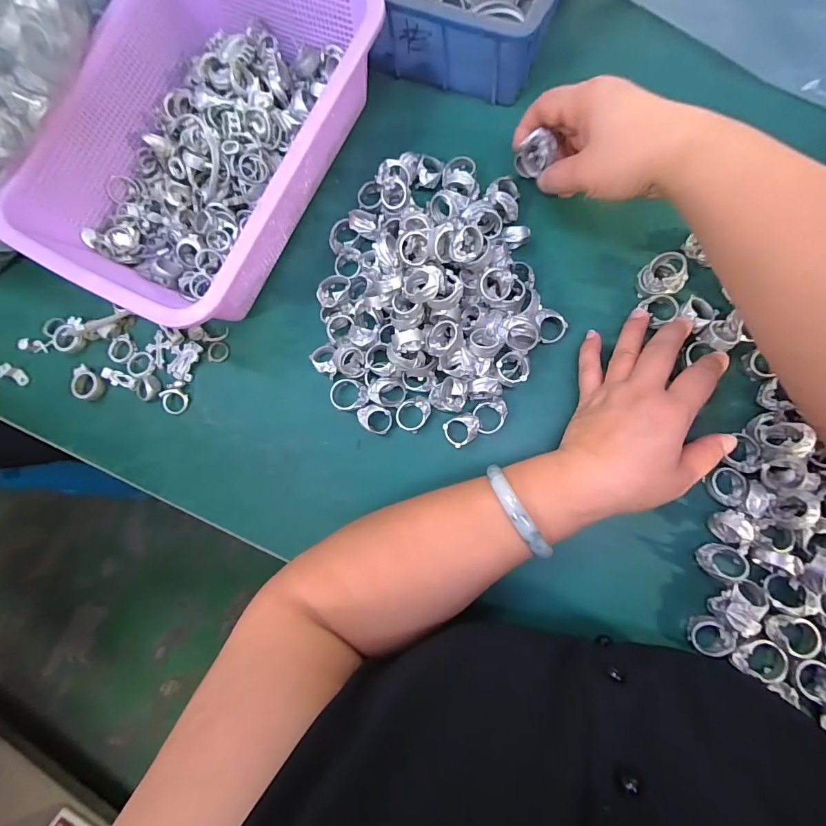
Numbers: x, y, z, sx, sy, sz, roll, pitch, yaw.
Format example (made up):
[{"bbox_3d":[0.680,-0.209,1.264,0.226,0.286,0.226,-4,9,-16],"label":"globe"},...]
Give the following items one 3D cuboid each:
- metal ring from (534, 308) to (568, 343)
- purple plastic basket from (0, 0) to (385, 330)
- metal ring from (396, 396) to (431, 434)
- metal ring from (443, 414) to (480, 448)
[{"bbox_3d":[0.108,-0.069,0.317,0.023,0.014,0.025,-1,83,7],"label":"metal ring"},{"bbox_3d":[-0.175,-0.230,0.331,0.214,0.074,0.300,27,87,10],"label":"purple plastic basket"},{"bbox_3d":[0.000,0.000,0.322,0.024,0.007,0.029,30,87,10],"label":"metal ring"},{"bbox_3d":[0.038,0.012,0.314,0.028,0.013,0.022,-36,80,1],"label":"metal ring"}]

